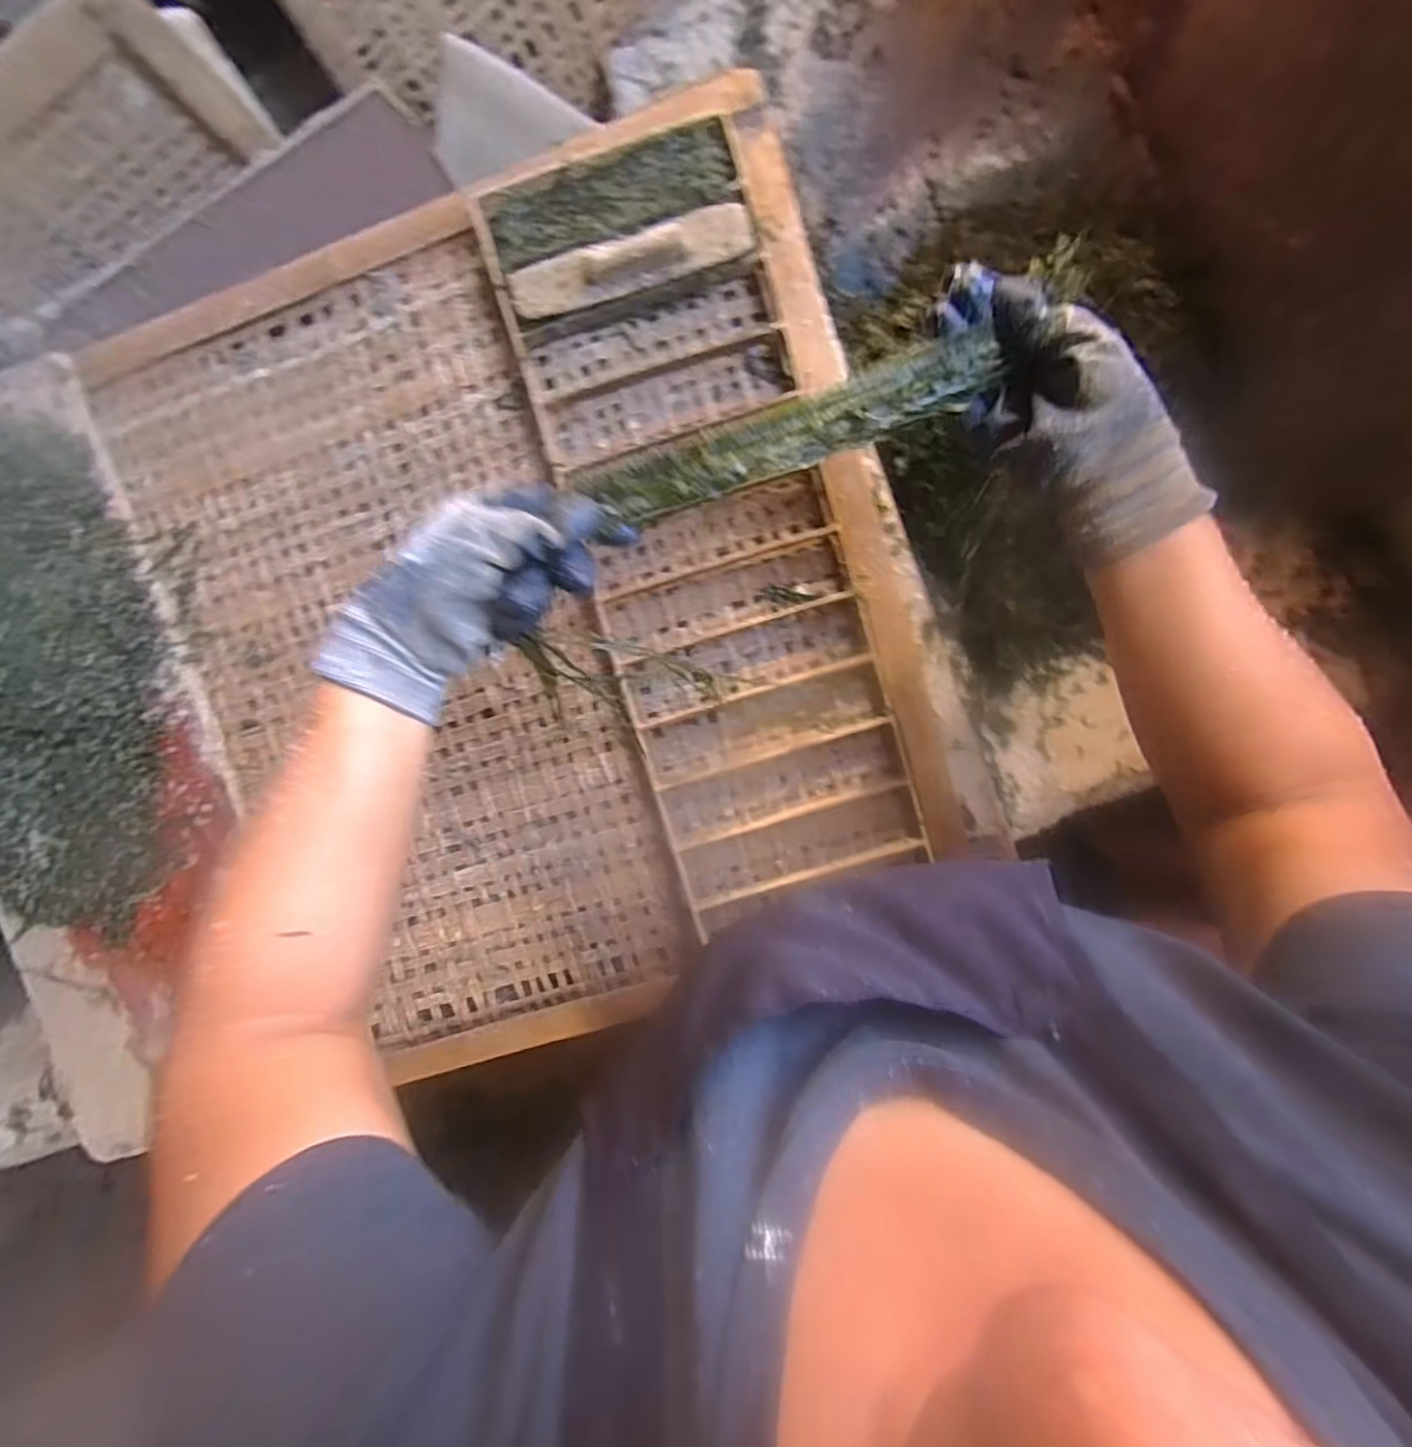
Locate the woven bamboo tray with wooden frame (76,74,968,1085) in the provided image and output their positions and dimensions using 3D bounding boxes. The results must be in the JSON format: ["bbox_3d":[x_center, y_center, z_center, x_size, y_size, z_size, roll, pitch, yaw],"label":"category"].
[{"bbox_3d":[-0.162,-0.085,0.594,0.694,0.062,0.777,-18,94,7],"label":"woven bamboo tray with wooden frame"}]

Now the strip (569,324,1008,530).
[{"bbox_3d":[0.053,-0.177,0.386,0.258,0.023,0.036,-21,83,-2],"label":"strip"}]

